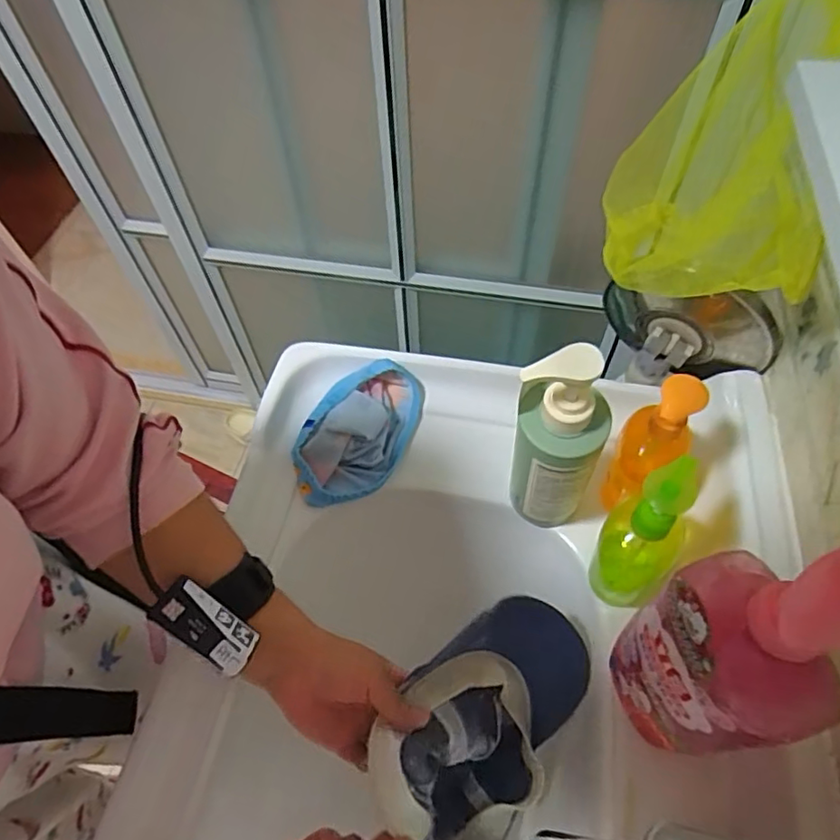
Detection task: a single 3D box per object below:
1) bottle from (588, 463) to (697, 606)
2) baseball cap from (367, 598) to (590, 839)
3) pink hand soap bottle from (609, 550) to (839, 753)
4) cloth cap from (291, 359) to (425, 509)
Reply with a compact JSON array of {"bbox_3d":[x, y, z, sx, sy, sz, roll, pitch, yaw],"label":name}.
[{"bbox_3d":[0.176,0.090,0.446,0.051,0.166,0.067,26,61,18],"label":"bottle"},{"bbox_3d":[0.060,0.260,0.492,0.117,0.160,0.227,35,65,23],"label":"baseball cap"},{"bbox_3d":[0.187,0.141,0.347,0.077,0.233,0.094,-21,58,-11],"label":"pink hand soap bottle"},{"bbox_3d":[-0.065,0.012,0.584,0.102,0.049,0.160,17,59,13],"label":"cloth cap"}]

